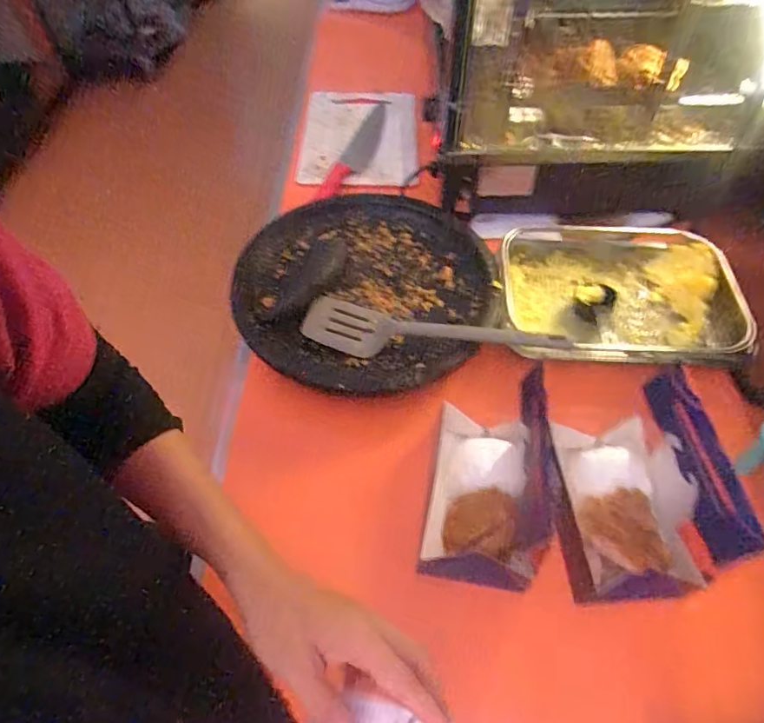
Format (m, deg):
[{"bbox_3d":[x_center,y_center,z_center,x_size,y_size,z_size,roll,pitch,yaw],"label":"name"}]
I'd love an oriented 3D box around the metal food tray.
[{"bbox_3d":[0.303,-0.078,0.676,0.293,0.064,0.227,4,54,4],"label":"metal food tray"}]

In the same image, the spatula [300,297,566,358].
[{"bbox_3d":[0.052,-0.029,0.609,0.310,0.041,0.076,15,56,12],"label":"spatula"}]

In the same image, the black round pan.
[{"bbox_3d":[-0.020,-0.109,0.682,0.327,0.019,0.329,-1,54,1],"label":"black round pan"}]

